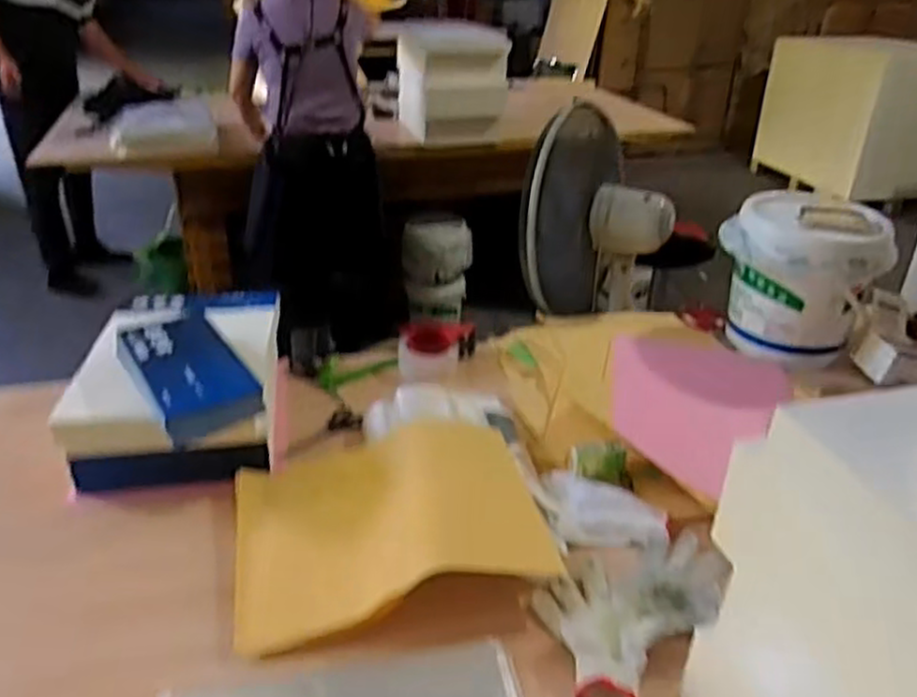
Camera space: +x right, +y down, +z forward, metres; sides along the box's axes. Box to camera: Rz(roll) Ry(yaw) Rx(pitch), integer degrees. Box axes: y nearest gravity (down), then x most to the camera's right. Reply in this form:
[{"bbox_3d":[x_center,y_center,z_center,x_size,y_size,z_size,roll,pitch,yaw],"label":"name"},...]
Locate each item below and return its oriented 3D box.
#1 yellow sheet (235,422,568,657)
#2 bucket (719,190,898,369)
[{"bbox_3d":[-0.094,0.201,0.942,0.374,0.069,0.311,-7,30,-15],"label":"yellow sheet"},{"bbox_3d":[0.622,-0.134,1.371,0.267,0.252,0.221,16,32,24],"label":"bucket"}]

